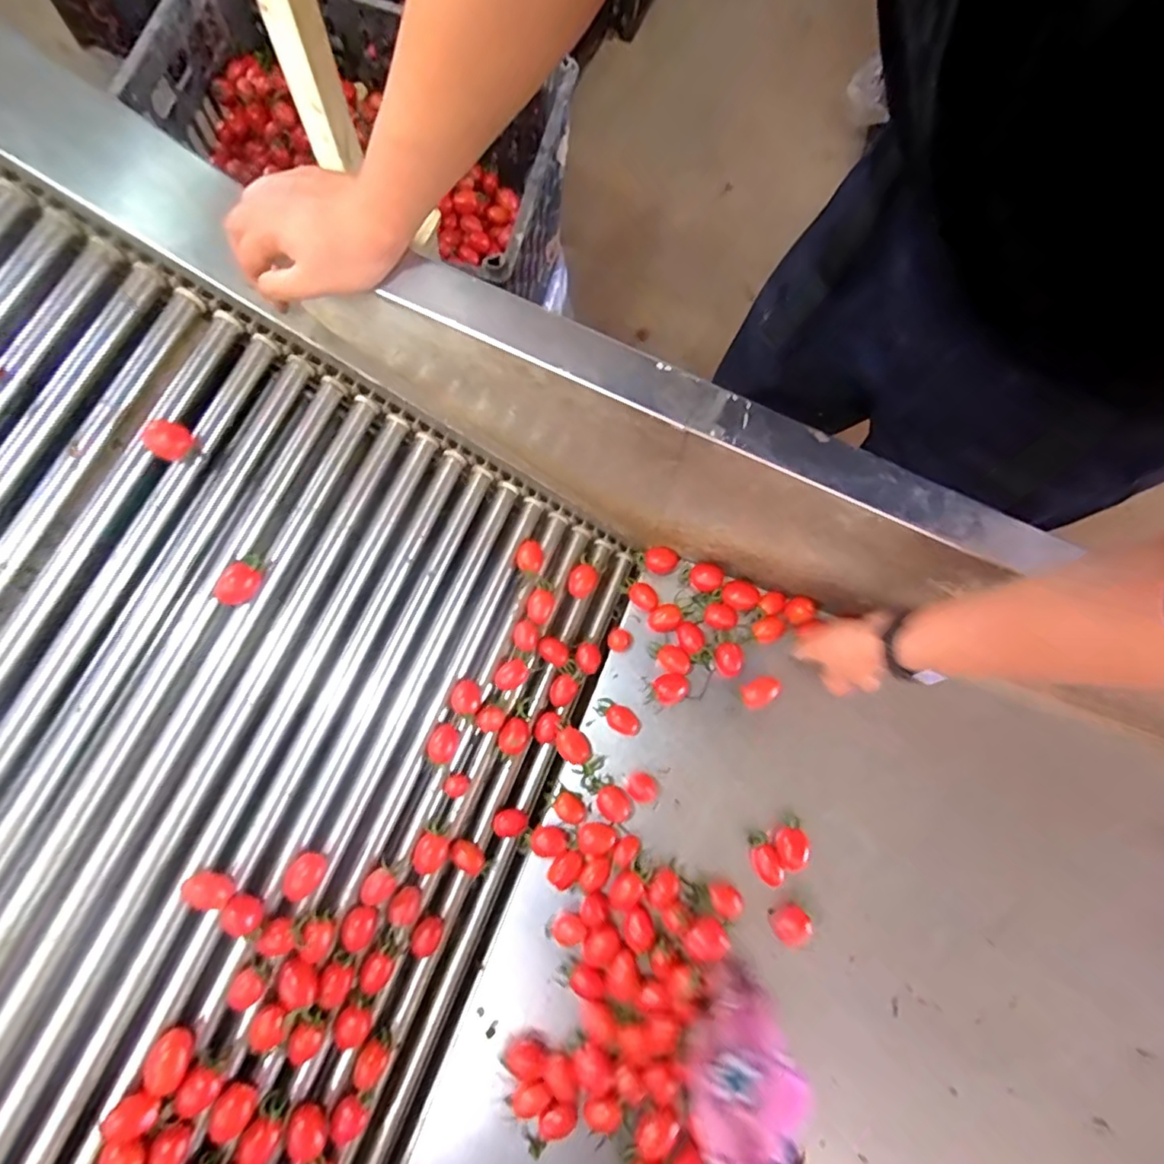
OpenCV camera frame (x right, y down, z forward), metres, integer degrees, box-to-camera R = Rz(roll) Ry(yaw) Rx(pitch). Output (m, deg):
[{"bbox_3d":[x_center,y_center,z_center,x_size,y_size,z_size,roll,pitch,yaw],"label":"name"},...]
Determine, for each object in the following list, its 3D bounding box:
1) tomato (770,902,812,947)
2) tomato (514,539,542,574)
[{"bbox_3d":[0.193,0.316,0.538,0.028,0.022,0.033,41,76,5],"label":"tomato"},{"bbox_3d":[-0.055,-0.026,0.604,0.026,0.023,0.032,0,77,-5],"label":"tomato"}]

